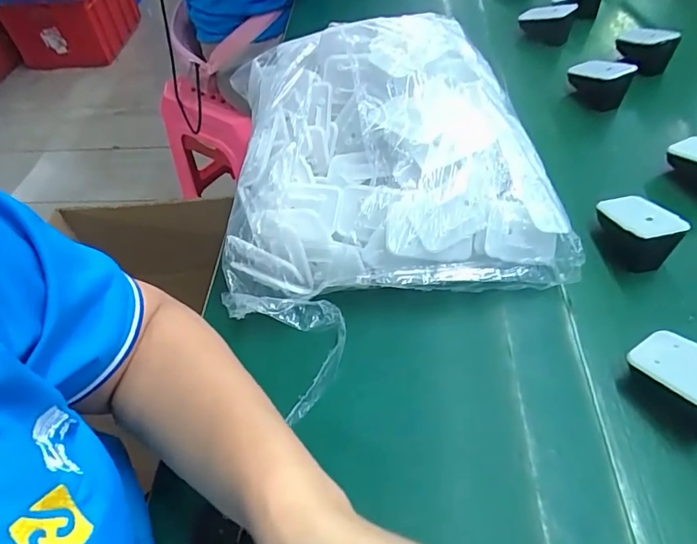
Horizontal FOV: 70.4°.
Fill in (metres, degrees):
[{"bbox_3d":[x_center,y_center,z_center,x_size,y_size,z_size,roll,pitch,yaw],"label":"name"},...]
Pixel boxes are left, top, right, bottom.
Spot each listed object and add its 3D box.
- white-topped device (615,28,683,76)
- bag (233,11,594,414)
[{"bbox_3d":[0.375,-0.283,0.627,0.027,0.050,0.064,-30,53,-21],"label":"white-topped device"},{"bbox_3d":[0.017,-0.100,0.439,0.258,0.130,0.319,-17,51,-8],"label":"bag"}]

